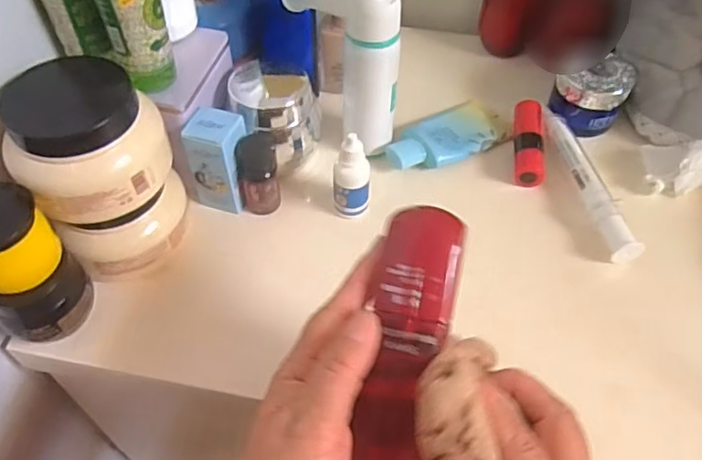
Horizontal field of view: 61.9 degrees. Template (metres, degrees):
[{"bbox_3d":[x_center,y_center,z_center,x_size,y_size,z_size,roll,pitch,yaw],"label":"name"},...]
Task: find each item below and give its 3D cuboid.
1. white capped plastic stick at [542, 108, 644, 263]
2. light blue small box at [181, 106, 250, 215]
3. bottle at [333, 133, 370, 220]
[{"bbox_3d":[0.174,-0.037,0.438,0.022,0.023,0.144,-8,52,-6],"label":"white capped plastic stick"},{"bbox_3d":[-0.093,-0.046,0.409,0.035,0.073,0.031,17,53,12],"label":"light blue small box"},{"bbox_3d":[0.000,-0.035,0.396,0.025,0.060,0.020,4,52,3],"label":"bottle"}]

